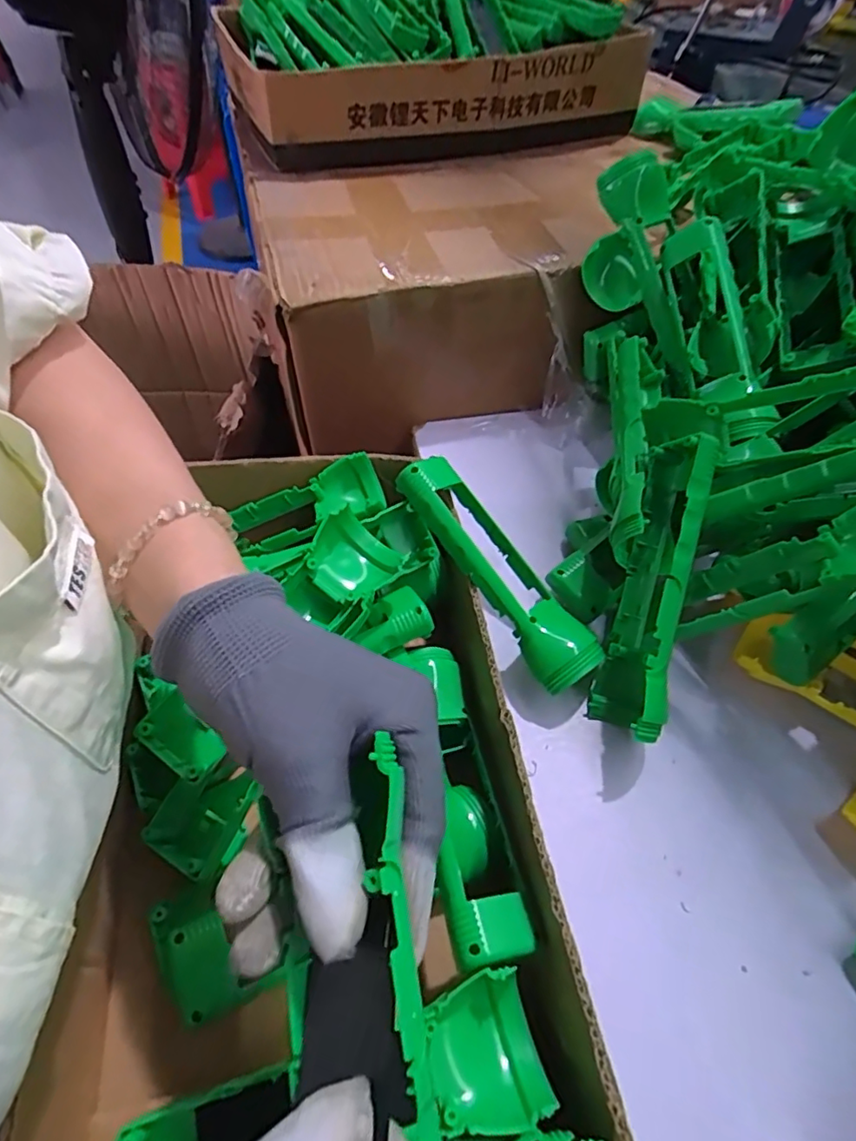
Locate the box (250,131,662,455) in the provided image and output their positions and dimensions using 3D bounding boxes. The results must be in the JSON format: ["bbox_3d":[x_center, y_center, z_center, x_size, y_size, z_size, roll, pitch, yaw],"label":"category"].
[{"bbox_3d":[0.045,-0.271,0.554,0.374,0.141,0.278,-9,53,-7],"label":"box"}]

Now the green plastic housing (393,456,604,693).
[{"bbox_3d":[0.043,-0.002,0.353,0.045,0.029,0.162,-30,74,-21],"label":"green plastic housing"}]

